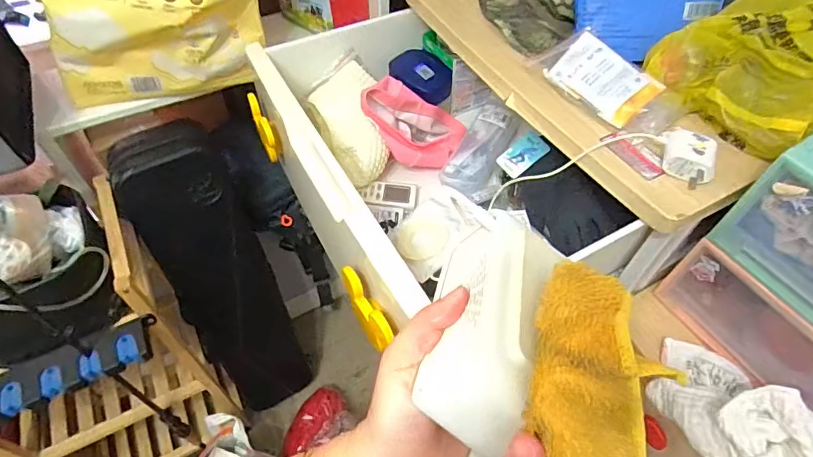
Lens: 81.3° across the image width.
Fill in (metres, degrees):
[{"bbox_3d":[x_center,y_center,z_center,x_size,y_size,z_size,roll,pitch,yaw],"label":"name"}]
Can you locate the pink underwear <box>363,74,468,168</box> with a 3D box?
[{"bbox_3d":[0.012,-0.156,0.743,0.209,0.068,0.123,25,72,-26],"label":"pink underwear"}]

